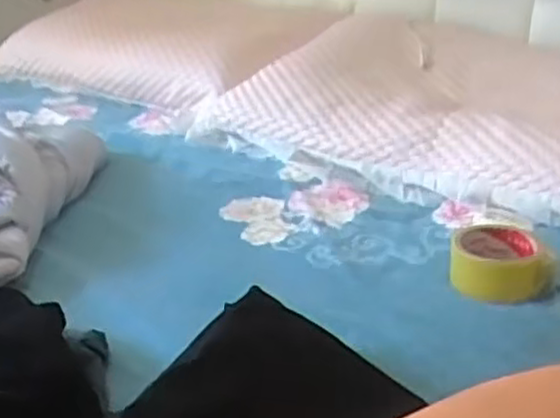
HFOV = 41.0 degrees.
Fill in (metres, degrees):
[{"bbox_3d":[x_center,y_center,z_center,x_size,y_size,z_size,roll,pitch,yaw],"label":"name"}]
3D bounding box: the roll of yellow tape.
[{"bbox_3d":[0.222,0.050,0.764,0.093,0.038,0.093,1,24,8],"label":"roll of yellow tape"}]

